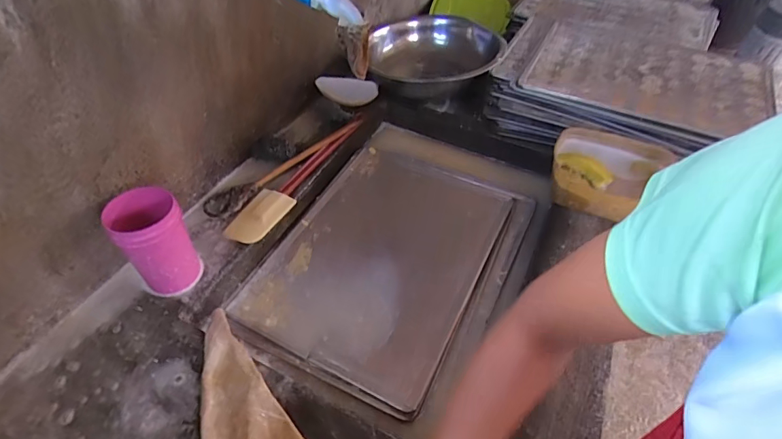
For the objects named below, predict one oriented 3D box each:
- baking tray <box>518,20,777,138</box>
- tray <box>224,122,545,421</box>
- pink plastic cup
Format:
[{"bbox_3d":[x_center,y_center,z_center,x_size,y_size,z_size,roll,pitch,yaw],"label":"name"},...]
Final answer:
[{"bbox_3d":[0.548,-0.318,0.946,0.469,0.023,0.370,19,50,13],"label":"baking tray"},{"bbox_3d":[0.028,0.036,0.797,0.378,0.032,0.577,23,51,17],"label":"tray"},{"bbox_3d":[-0.325,0.033,0.614,0.088,0.140,0.083,2,48,-2],"label":"pink plastic cup"}]

